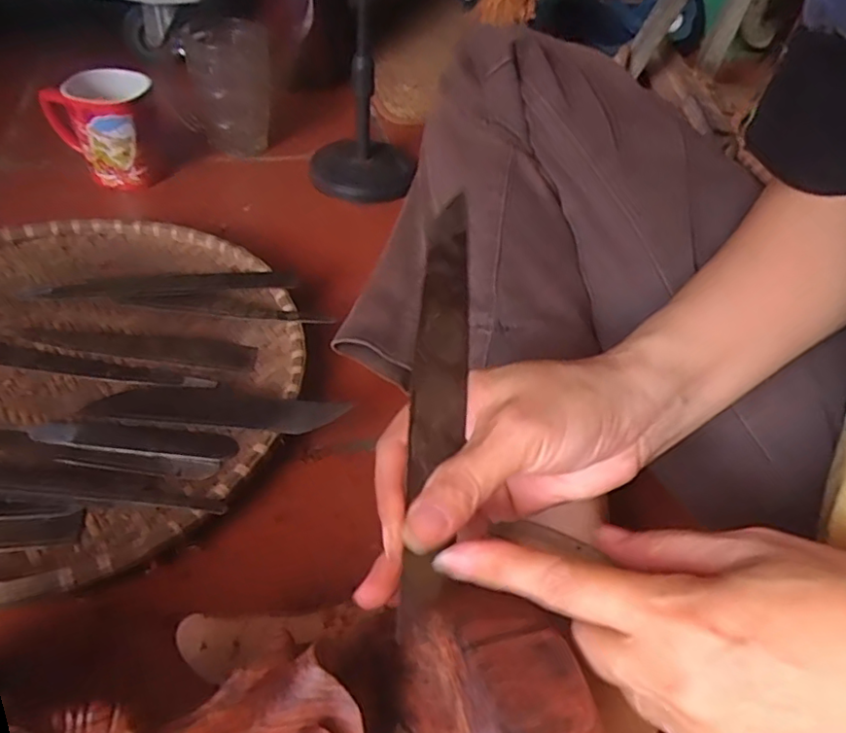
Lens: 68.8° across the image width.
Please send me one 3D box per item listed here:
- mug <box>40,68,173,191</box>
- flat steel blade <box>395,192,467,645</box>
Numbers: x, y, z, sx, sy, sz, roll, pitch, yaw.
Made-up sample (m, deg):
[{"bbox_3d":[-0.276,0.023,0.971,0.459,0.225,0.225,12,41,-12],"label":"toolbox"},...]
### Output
[{"bbox_3d":[-0.307,-0.230,0.607,0.104,0.103,0.095,-17,48,-18],"label":"mug"},{"bbox_3d":[0.007,0.012,0.246,0.028,0.004,0.170,19,69,-40],"label":"flat steel blade"}]

